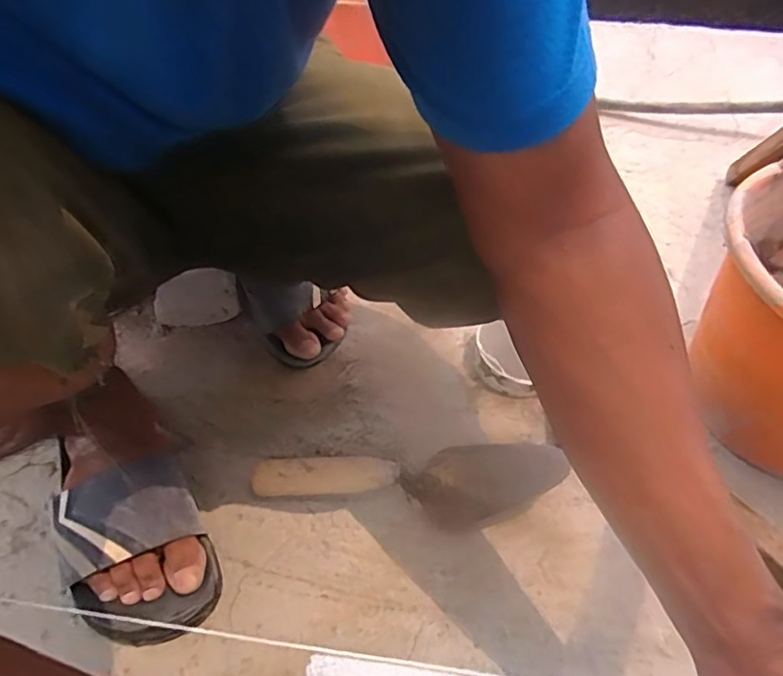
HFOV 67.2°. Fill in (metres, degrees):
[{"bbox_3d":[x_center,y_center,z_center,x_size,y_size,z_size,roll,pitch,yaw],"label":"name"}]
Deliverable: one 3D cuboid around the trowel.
[{"bbox_3d":[0.015,0.142,0.555,0.285,0.045,0.086,-5,48,-6],"label":"trowel"}]

